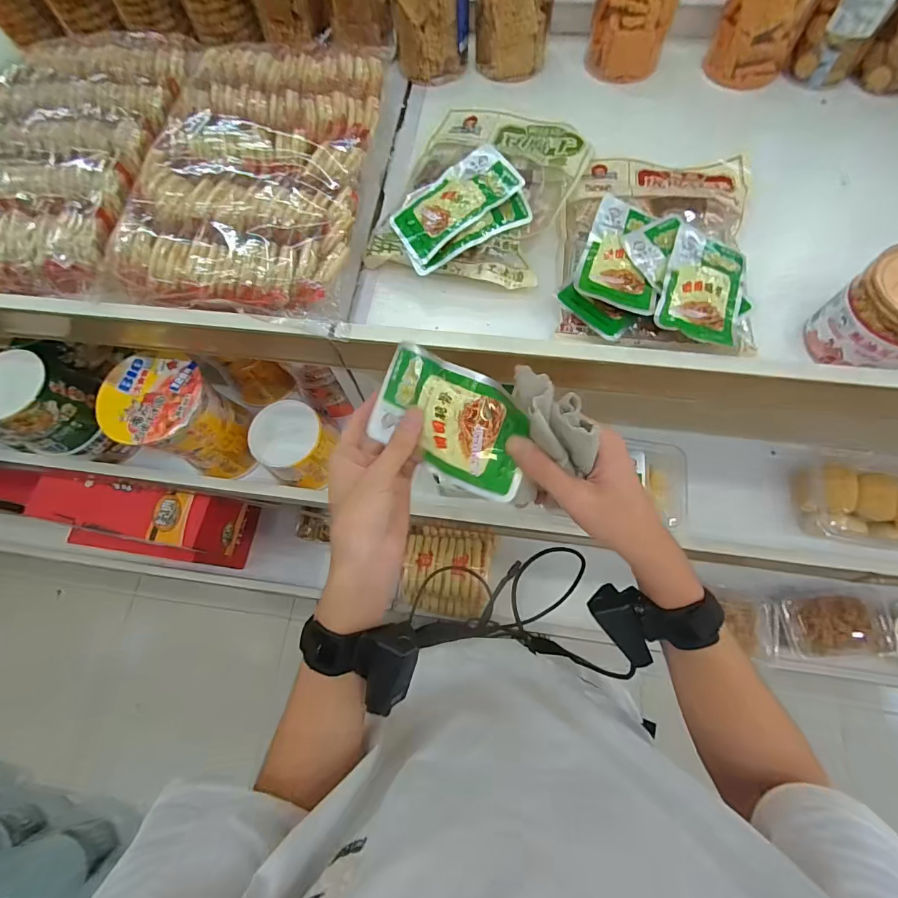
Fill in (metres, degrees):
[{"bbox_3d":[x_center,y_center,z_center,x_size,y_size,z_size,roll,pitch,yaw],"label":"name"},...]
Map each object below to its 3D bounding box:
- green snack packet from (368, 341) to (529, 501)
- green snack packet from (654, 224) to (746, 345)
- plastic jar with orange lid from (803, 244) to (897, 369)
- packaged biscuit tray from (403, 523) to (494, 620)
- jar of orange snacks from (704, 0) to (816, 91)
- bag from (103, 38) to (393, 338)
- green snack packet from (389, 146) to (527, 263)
[{"bbox_3d":[-0.001,-0.024,0.355,0.137,0.020,0.083,28,110,21],"label":"green snack packet"},{"bbox_3d":[0.277,-0.176,0.478,0.084,0.020,0.141,20,72,9],"label":"green snack packet"},{"bbox_3d":[0.445,-0.136,0.442,0.096,0.094,0.094,-32,72,-9],"label":"plastic jar with orange lid"},{"bbox_3d":[0.000,0.266,0.963,0.178,0.079,0.183,7,70,4],"label":"packaged biscuit tray"},{"bbox_3d":[0.443,-0.613,0.603,0.106,0.163,0.097,30,74,12],"label":"jar of orange snacks"},{"bbox_3d":[-0.236,-0.351,0.561,0.281,0.055,0.444,4,70,4],"label":"bag"},{"bbox_3d":[0.006,-0.286,0.510,0.143,0.012,0.085,-33,65,9],"label":"green snack packet"}]

